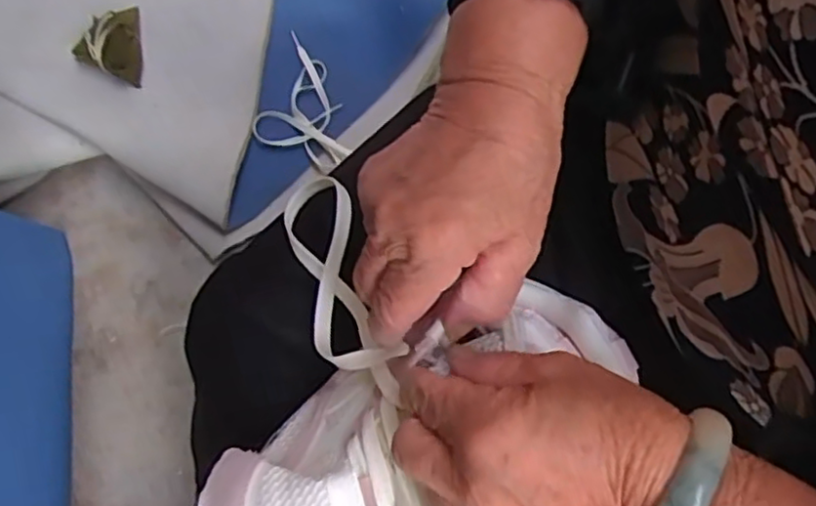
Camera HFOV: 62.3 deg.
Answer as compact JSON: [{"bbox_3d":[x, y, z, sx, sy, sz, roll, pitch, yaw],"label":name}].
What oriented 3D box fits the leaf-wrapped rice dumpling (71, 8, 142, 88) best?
[{"bbox_3d":[-0.327,-0.232,0.763,0.086,0.055,0.065,-43,79,-2],"label":"leaf-wrapped rice dumpling"}]

